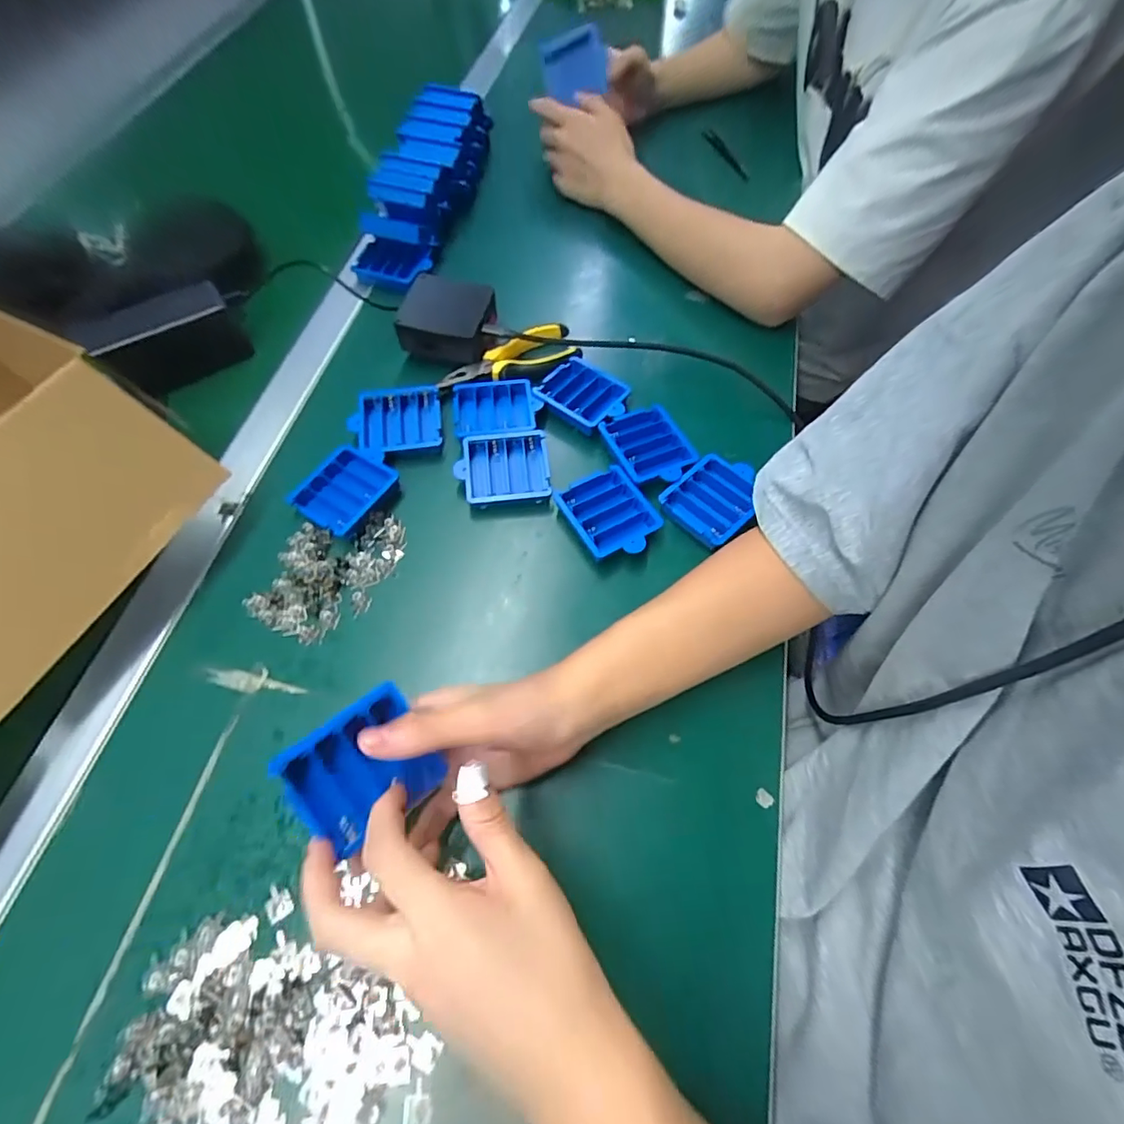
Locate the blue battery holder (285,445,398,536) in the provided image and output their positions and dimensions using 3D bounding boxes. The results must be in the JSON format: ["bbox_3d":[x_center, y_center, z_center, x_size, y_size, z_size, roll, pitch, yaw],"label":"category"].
[{"bbox_3d":[-0.177,-0.061,0.429,0.064,0.016,0.076,28,67,12],"label":"blue battery holder"}]

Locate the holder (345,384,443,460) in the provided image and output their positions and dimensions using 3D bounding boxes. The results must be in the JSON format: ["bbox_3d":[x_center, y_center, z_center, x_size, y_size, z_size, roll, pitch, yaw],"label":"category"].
[{"bbox_3d":[-0.147,-0.121,0.461,0.078,0.020,0.072,-9,64,-5],"label":"holder"}]

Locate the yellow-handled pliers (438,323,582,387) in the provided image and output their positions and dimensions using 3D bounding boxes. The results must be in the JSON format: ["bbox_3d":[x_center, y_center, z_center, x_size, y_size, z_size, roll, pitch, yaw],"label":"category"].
[{"bbox_3d":[-0.049,-0.191,0.493,0.134,0.027,0.047,-22,66,-11],"label":"yellow-handled pliers"}]

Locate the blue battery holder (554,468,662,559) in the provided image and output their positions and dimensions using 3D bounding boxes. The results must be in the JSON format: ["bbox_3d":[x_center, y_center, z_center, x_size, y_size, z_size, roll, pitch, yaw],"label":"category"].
[{"bbox_3d":[0.039,-0.036,0.423,0.061,0.022,0.074,-30,68,-15],"label":"blue battery holder"}]

